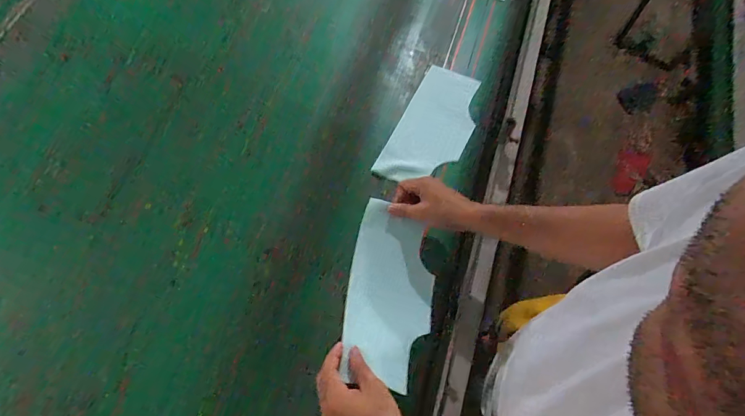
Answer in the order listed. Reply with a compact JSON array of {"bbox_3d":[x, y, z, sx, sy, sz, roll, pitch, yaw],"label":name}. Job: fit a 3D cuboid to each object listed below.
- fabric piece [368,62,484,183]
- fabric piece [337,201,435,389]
[{"bbox_3d":[0.125,-0.160,0.818,0.139,0.036,0.282,24,70,11],"label":"fabric piece"},{"bbox_3d":[0.035,0.127,0.610,0.146,0.032,0.255,21,64,-21],"label":"fabric piece"}]

